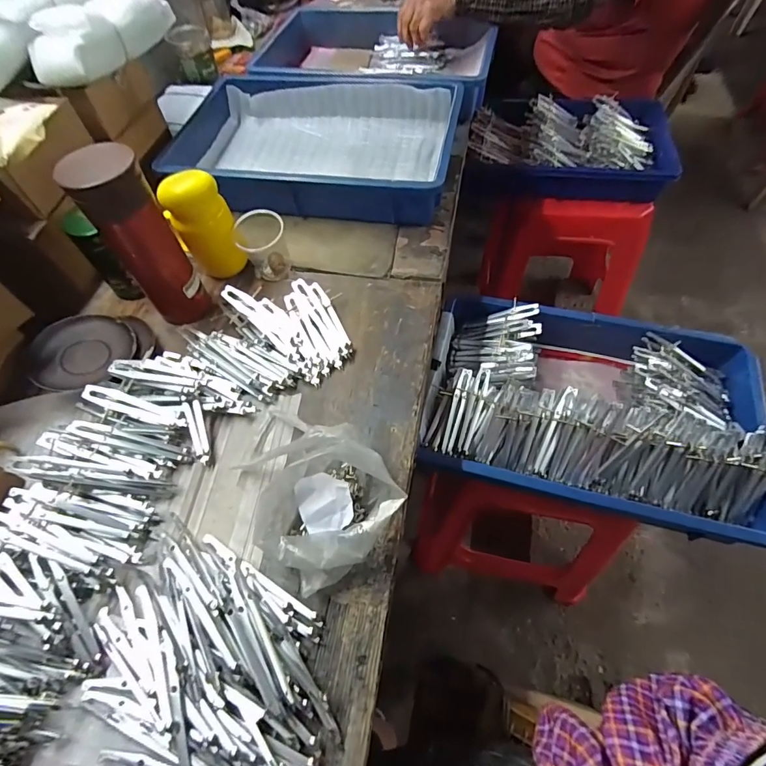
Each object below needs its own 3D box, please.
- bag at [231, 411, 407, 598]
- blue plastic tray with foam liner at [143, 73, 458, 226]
[{"bbox_3d":[-0.065,0.105,0.421,0.148,0.056,0.132,35,65,23],"label":"bag"},{"bbox_3d":[-0.104,-0.383,0.726,0.432,0.085,0.291,8,58,9],"label":"blue plastic tray with foam liner"}]

